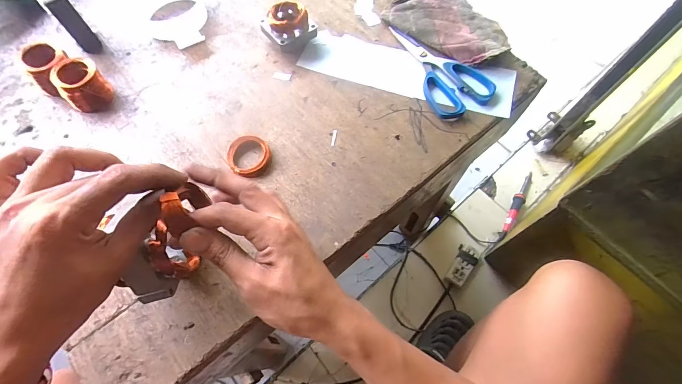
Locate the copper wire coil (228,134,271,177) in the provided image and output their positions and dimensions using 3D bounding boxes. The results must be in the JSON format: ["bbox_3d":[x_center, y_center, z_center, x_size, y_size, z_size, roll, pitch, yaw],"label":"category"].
[{"bbox_3d":[-0.110,-0.043,0.397,0.049,0.014,0.050,0,65,-1],"label":"copper wire coil"}]

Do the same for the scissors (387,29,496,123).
[{"bbox_3d":[0.138,-0.177,0.463,0.086,0.015,0.174,-18,67,-9],"label":"scissors"}]

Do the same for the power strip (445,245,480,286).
[{"bbox_3d":[0.303,0.182,0.825,0.053,0.026,0.111,30,68,12],"label":"power strip"}]

